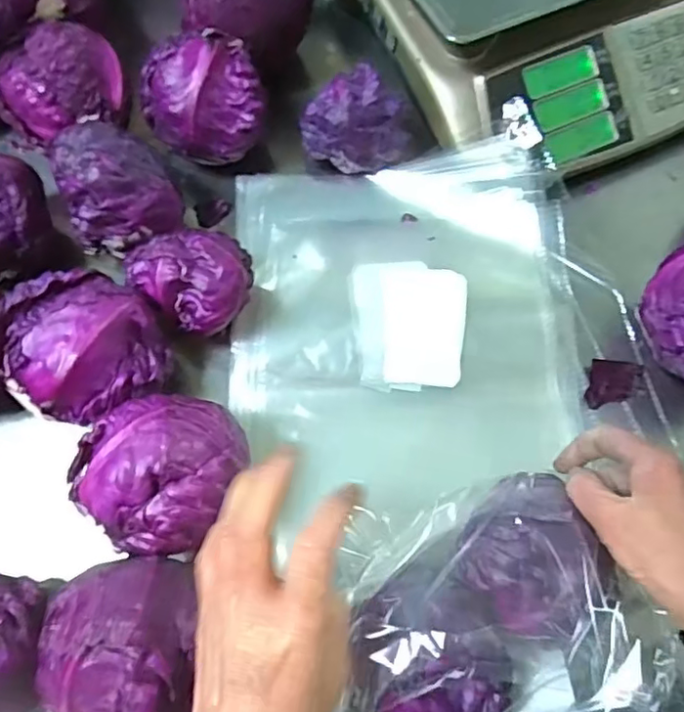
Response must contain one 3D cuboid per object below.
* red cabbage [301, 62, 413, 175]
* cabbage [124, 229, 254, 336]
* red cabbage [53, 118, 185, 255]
[{"bbox_3d":[0.012,-0.206,0.540,0.087,0.064,0.076,-32,71,-14],"label":"red cabbage"},{"bbox_3d":[-0.112,-0.060,0.472,0.091,0.064,0.086,1,67,-1],"label":"cabbage"},{"bbox_3d":[-0.177,-0.132,0.484,0.080,0.080,0.085,1,67,-1],"label":"red cabbage"}]

